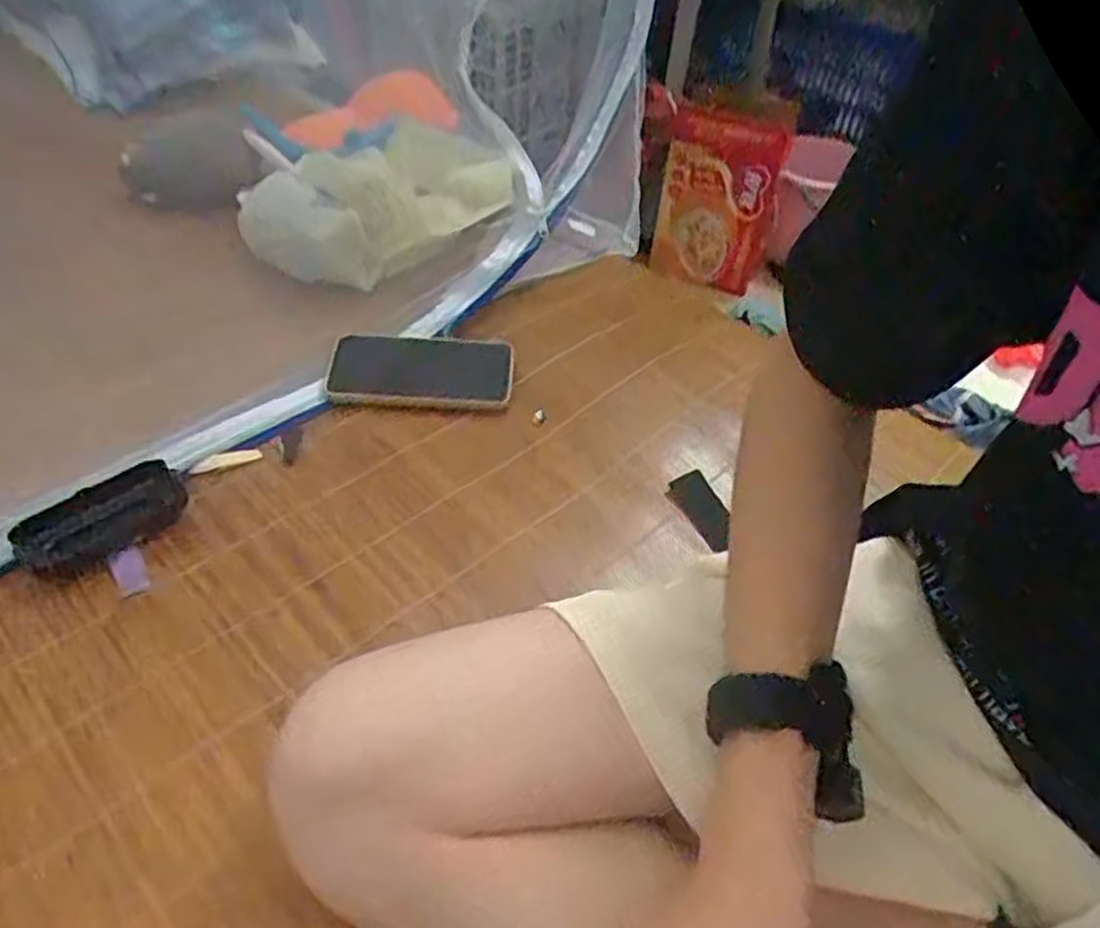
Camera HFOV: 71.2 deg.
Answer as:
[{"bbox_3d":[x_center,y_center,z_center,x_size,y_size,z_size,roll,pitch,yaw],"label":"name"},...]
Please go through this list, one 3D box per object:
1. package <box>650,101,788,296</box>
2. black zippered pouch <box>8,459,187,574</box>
[{"bbox_3d":[0.278,-0.444,1.299,0.201,0.275,0.051,12,15,-8],"label":"package"},{"bbox_3d":[-0.315,0.039,0.547,0.046,0.028,0.108,35,51,24],"label":"black zippered pouch"}]

